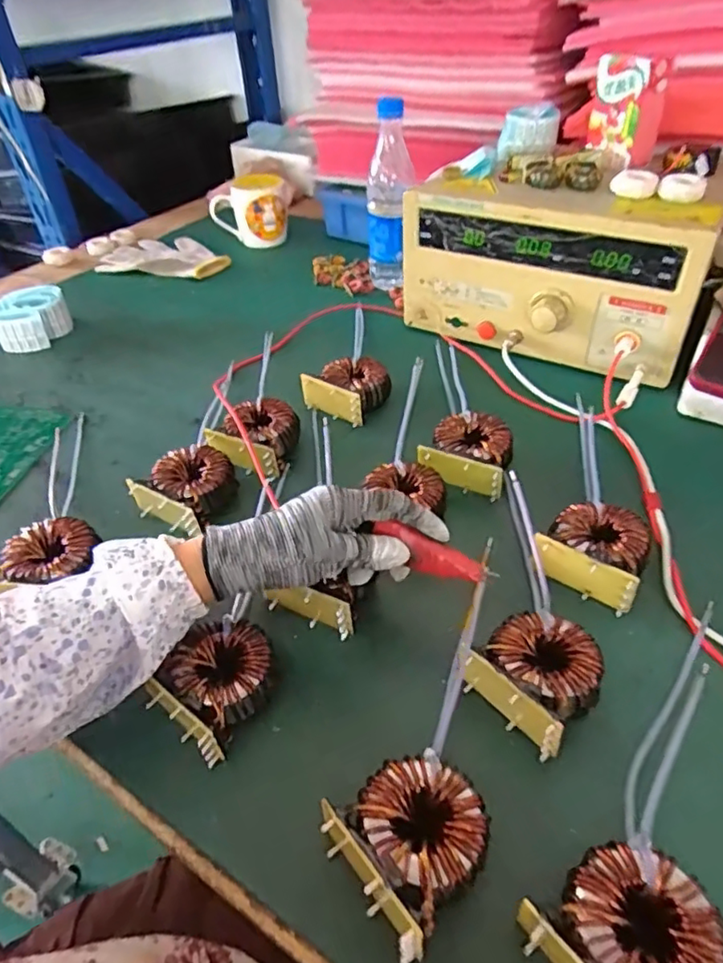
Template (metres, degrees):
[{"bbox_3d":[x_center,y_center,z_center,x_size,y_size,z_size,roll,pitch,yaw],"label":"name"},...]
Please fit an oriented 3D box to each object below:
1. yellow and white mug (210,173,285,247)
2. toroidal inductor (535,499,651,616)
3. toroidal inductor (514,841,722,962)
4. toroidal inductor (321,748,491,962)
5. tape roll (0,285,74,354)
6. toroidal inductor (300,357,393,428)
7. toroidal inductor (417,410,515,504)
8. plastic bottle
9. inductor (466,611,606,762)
[{"bbox_3d":[-0.177,-0.445,0.999,0.101,0.093,0.092,19,46,24],"label":"yellow and white mug"},{"bbox_3d":[0.179,0.052,0.466,0.073,0.033,0.071,23,48,27],"label":"toroidal inductor"},{"bbox_3d":[0.126,0.215,0.285,0.072,0.033,0.074,-26,46,-24],"label":"toroidal inductor"},{"bbox_3d":[0.029,0.192,0.324,0.072,0.040,0.072,-28,47,-26],"label":"toroidal inductor"},{"bbox_3d":[-0.429,-0.211,0.794,0.091,0.049,0.091,-22,45,-20],"label":"tape roll"},{"bbox_3d":[-0.012,-0.100,0.649,0.069,0.034,0.076,28,50,30],"label":"toroidal inductor"},{"bbox_3d":[0.098,-0.027,0.553,0.074,0.032,0.073,14,44,18],"label":"toroidal inductor"},{"bbox_3d":[0.039,-0.372,0.809,0.063,0.218,0.056,-2,41,2],"label":"plastic bottle"},{"bbox_3d":[0.112,0.123,0.391,0.075,0.038,0.073,-30,48,-27],"label":"inductor"}]

